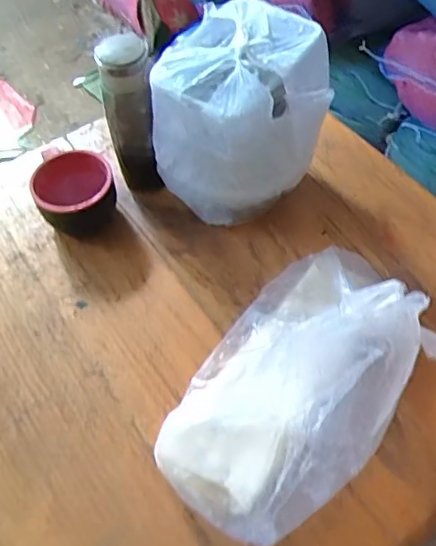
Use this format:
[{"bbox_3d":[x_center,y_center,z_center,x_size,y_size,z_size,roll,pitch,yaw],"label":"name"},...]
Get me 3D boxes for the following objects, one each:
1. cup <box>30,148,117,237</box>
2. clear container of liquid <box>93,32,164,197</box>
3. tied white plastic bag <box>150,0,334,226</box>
[{"bbox_3d":[-0.173,-0.096,0.694,0.088,0.073,0.096,-11,57,-2],"label":"cup"},{"bbox_3d":[-0.095,-0.177,0.668,0.058,0.191,0.060,3,58,6],"label":"clear container of liquid"},{"bbox_3d":[0.019,-0.169,0.650,0.177,0.207,0.161,-6,57,0],"label":"tied white plastic bag"}]

